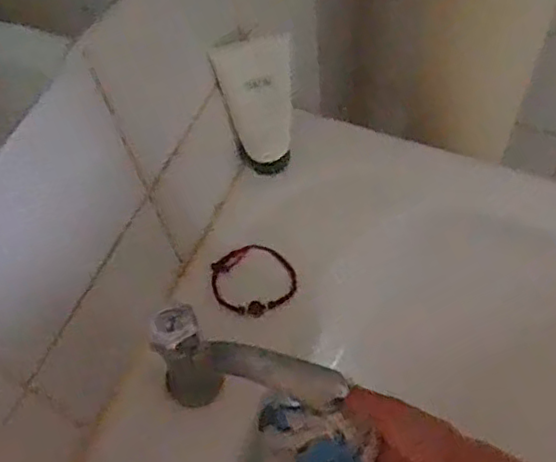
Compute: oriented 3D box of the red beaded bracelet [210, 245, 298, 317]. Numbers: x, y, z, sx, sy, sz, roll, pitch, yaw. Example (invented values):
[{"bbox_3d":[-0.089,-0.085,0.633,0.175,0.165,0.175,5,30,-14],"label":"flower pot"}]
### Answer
[{"bbox_3d":[-0.021,0.040,0.539,0.067,0.009,0.060,-22,61,-10],"label":"red beaded bracelet"}]

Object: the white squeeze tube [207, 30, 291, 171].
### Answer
[{"bbox_3d":[-0.016,-0.096,0.532,0.060,0.137,0.030,-13,60,-6],"label":"white squeeze tube"}]

